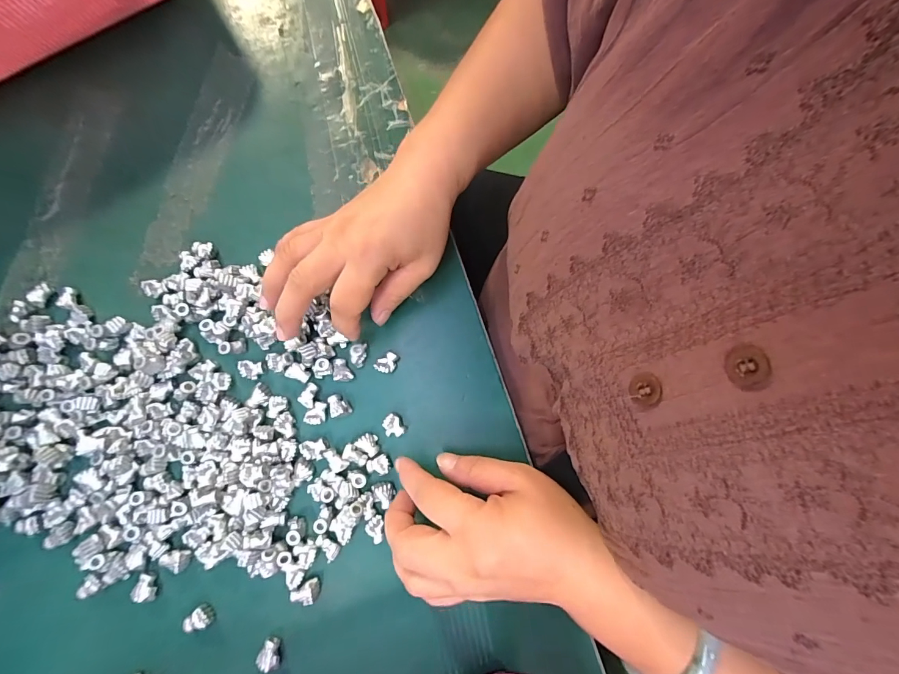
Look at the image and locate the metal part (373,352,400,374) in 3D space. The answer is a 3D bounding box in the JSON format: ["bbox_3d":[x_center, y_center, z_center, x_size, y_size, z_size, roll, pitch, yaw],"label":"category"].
[{"bbox_3d":[-0.046,0.019,0.288,0.015,0.011,0.017,21,79,6],"label":"metal part"}]

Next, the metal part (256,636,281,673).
[{"bbox_3d":[-0.119,0.211,0.255,0.014,0.009,0.016,14,79,4],"label":"metal part"}]

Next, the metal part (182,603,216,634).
[{"bbox_3d":[-0.173,0.194,0.262,0.018,0.010,0.014,-34,79,-6],"label":"metal part"}]

